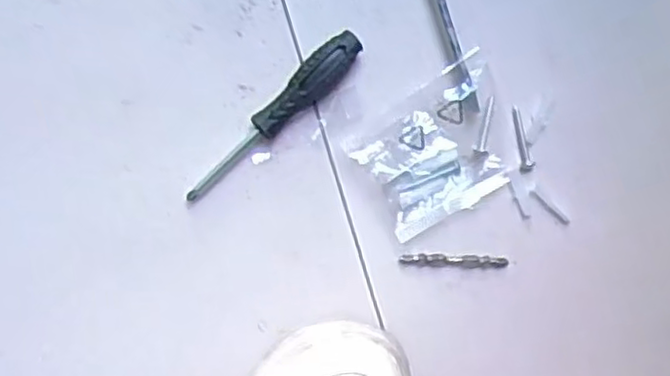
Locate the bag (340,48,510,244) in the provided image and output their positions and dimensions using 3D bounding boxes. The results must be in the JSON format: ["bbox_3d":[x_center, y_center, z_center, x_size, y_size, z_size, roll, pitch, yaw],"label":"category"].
[{"bbox_3d":[0.059,-0.021,0.399,0.087,0.021,0.070,-33,96,-1],"label":"bag"}]

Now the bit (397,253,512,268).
[{"bbox_3d":[0.069,0.042,0.410,0.062,0.005,0.008,3,95,-5],"label":"bit"}]

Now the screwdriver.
[{"bbox_3d":[-0.035,-0.039,0.396,0.125,0.016,0.020,-44,97,0],"label":"screwdriver"}]

